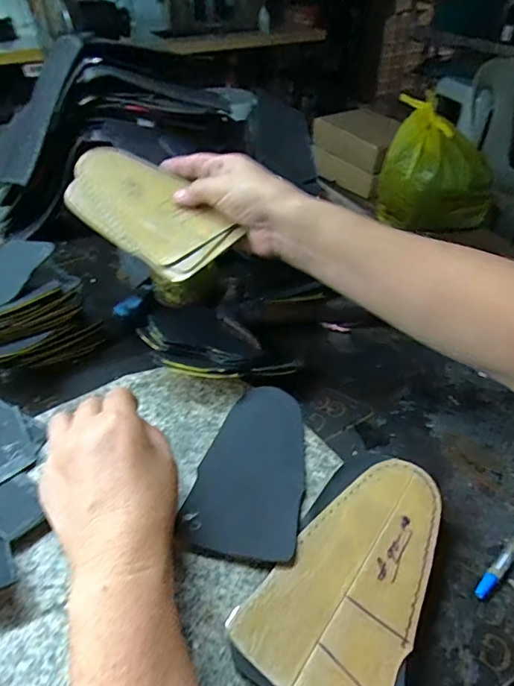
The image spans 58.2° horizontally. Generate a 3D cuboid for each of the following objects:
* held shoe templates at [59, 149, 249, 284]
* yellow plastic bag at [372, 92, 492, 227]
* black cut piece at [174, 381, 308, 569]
[{"bbox_3d":[-0.096,-0.117,0.394,0.166,0.013,0.086,38,64,23],"label":"held shoe templates"},{"bbox_3d":[0.450,-0.416,1.131,0.268,0.253,0.228,15,44,15],"label":"yellow plastic bag"},{"bbox_3d":[-0.002,0.091,0.352,0.078,0.007,0.143,10,43,9],"label":"black cut piece"}]

